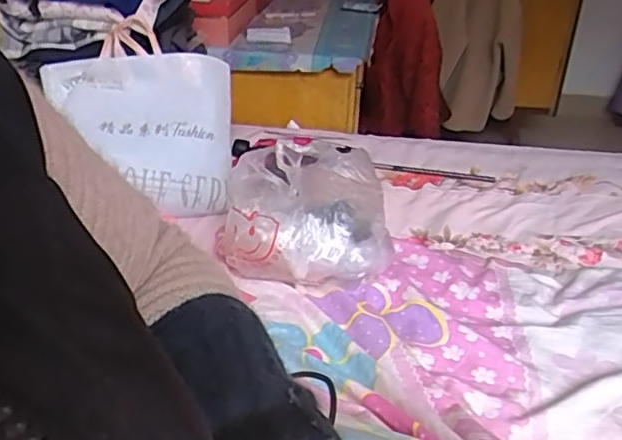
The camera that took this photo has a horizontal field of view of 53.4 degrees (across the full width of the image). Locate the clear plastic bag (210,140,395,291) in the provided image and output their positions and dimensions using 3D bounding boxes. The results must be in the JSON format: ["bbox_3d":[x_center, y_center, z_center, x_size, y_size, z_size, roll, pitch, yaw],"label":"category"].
[{"bbox_3d":[-0.012,-0.007,0.865,0.227,0.124,0.196,-2,31,-7],"label":"clear plastic bag"}]

